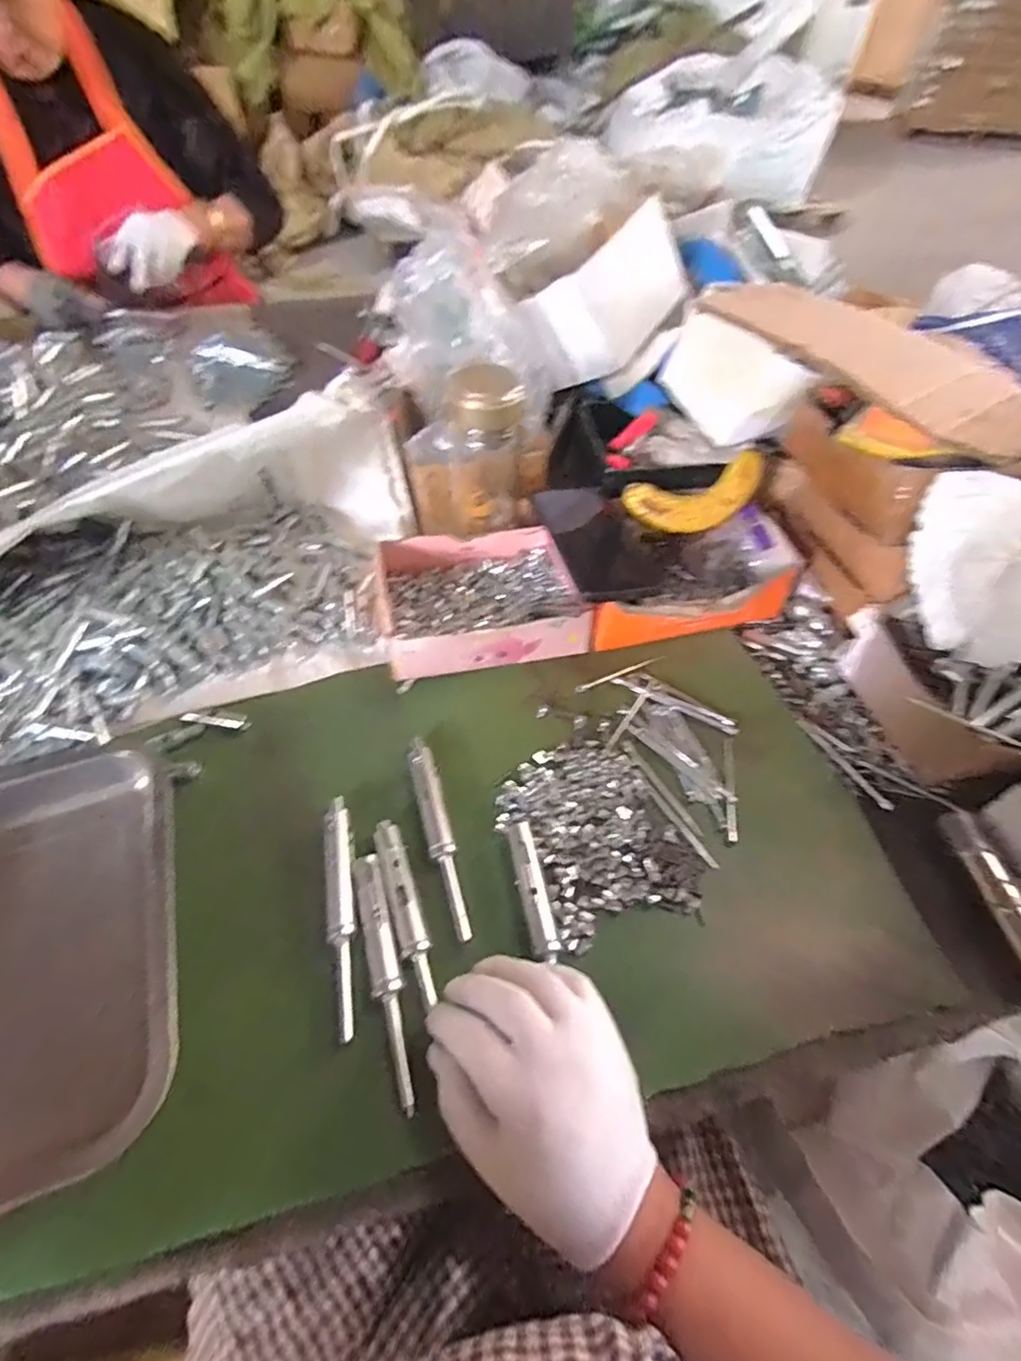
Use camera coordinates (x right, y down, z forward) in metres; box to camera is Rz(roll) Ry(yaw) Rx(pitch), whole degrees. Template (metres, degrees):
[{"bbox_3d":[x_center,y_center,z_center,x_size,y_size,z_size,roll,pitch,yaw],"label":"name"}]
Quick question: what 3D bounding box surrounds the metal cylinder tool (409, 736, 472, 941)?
[{"bbox_3d":[-0.051,0.106,0.415,0.018,0.015,0.150,-13,52,-10],"label":"metal cylinder tool"}]

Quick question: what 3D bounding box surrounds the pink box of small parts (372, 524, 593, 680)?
[{"bbox_3d":[-0.028,-0.077,0.534,0.179,0.051,0.145,-10,52,-7],"label":"pink box of small parts"}]

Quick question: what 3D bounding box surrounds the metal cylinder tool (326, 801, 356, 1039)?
[{"bbox_3d":[-0.108,0.147,0.383,0.015,0.022,0.151,-10,52,-7],"label":"metal cylinder tool"}]

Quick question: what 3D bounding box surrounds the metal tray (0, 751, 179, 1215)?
[{"bbox_3d":[-0.299,0.164,0.356,0.189,0.046,0.250,-19,54,-14],"label":"metal tray"}]

